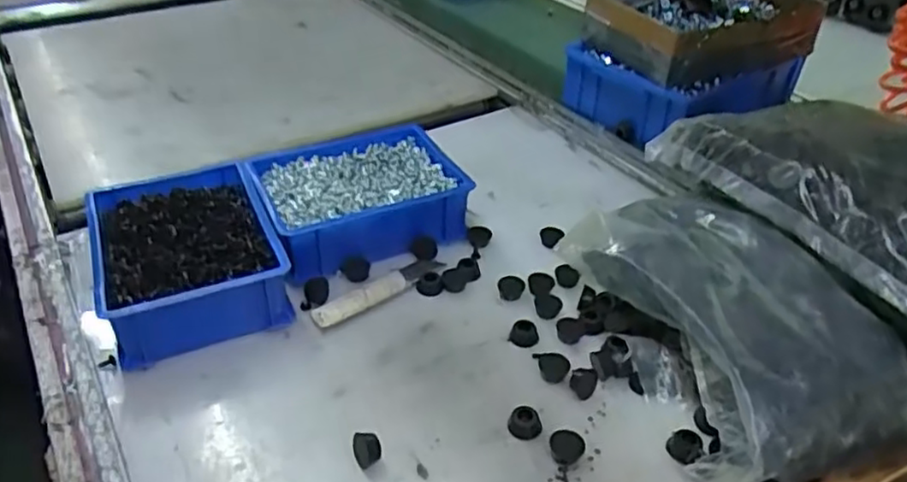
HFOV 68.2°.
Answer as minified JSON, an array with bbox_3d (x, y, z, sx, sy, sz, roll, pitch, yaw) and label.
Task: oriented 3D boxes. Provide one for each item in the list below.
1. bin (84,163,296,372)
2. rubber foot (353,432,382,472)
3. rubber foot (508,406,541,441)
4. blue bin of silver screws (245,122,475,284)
[{"bbox_3d":[-0.237,0.013,0.598,0.144,0.069,0.194,-16,40,-21],"label":"bin"},{"bbox_3d":[-0.060,0.148,0.471,0.019,0.023,0.019,-7,38,-11],"label":"rubber foot"},{"bbox_3d":[0.052,0.135,0.495,0.023,0.017,0.019,-1,37,-3],"label":"rubber foot"},{"bbox_3d":[-0.093,-0.042,0.678,0.194,0.066,0.157,-17,41,-21],"label":"blue bin of silver screws"}]

